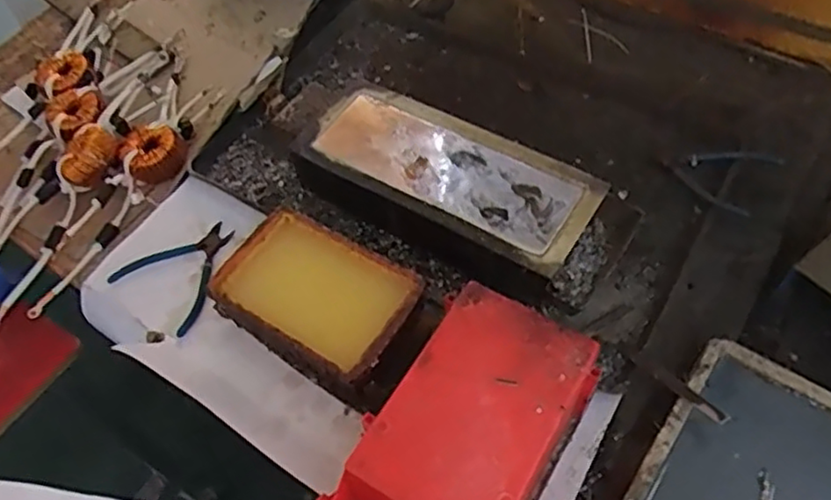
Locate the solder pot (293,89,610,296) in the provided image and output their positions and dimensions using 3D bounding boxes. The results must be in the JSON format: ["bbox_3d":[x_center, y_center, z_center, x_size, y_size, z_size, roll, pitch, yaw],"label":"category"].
[{"bbox_3d":[0.035,-0.071,0.773,0.339,0.081,0.156,31,64,22],"label":"solder pot"}]

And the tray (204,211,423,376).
[{"bbox_3d":[-0.104,0.055,0.712,0.204,0.062,0.135,26,62,20],"label":"tray"}]

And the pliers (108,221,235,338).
[{"bbox_3d":[-0.274,0.016,0.779,0.127,0.020,0.132,30,64,22],"label":"pliers"}]

